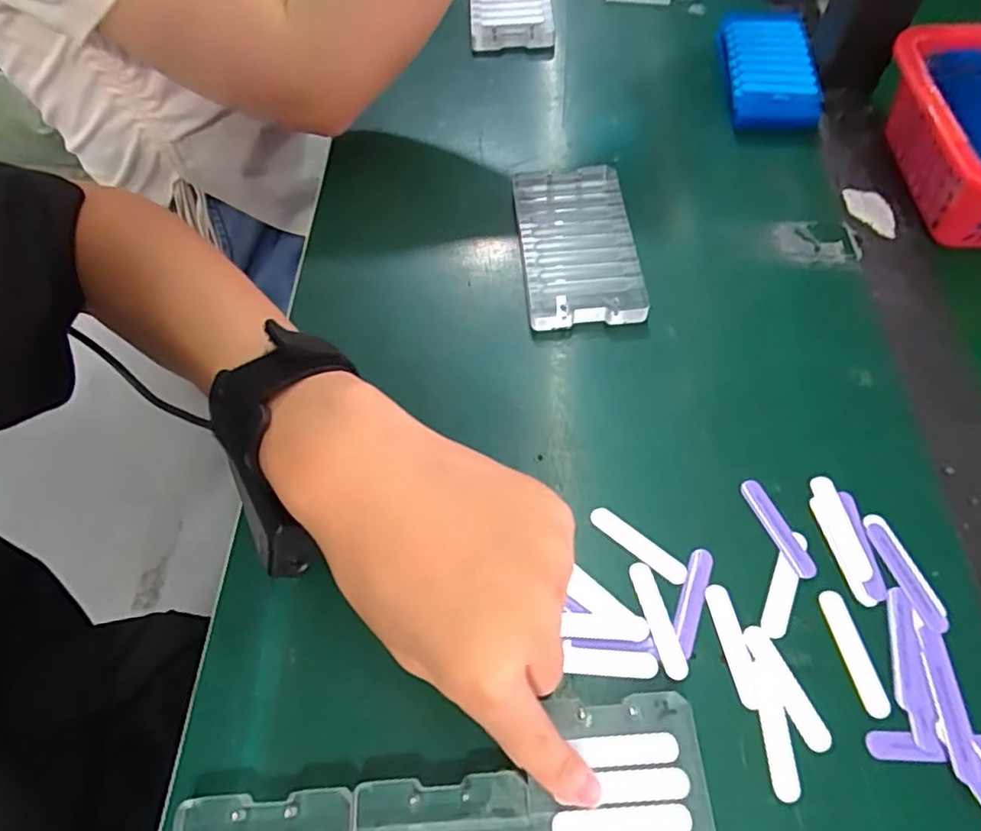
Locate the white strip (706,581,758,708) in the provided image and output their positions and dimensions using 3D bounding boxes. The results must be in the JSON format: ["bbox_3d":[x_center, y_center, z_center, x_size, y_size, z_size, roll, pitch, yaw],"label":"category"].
[{"bbox_3d":[0.106,0.099,0.265,0.011,0.004,0.050,-9,61,-3],"label":"white strip"}]

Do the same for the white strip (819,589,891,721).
[{"bbox_3d":[0.157,0.102,0.263,0.012,0.004,0.051,-10,61,-4],"label":"white strip"}]

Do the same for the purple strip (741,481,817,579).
[{"bbox_3d":[0.137,0.053,0.290,0.010,0.004,0.050,-21,62,-10],"label":"purple strip"}]

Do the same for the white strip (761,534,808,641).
[{"bbox_3d":[0.135,0.076,0.277,0.011,0.004,0.051,23,64,14],"label":"white strip"}]

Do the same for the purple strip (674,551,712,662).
[{"bbox_3d":[0.092,0.083,0.275,0.010,0.004,0.048,17,62,11],"label":"purple strip"}]

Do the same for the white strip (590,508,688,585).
[{"bbox_3d":[0.070,0.061,0.290,0.051,0.004,0.010,36,68,20],"label":"white strip"}]

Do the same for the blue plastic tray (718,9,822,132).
[{"bbox_3d":[0.203,-0.255,0.448,0.060,0.021,0.122,3,61,3],"label":"blue plastic tray"}]

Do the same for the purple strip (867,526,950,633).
[{"bbox_3d":[0.189,0.072,0.276,0.010,0.004,0.050,-17,61,-8],"label":"purple strip"}]

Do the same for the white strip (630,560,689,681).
[{"bbox_3d":[0.075,0.091,0.273,0.011,0.004,0.050,-13,61,-6],"label":"white strip"}]

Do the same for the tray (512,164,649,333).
[{"bbox_3d":[0.053,-0.107,0.378,0.068,0.012,0.119,-5,61,-1],"label":"tray"}]

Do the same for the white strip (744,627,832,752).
[{"bbox_3d":[0.125,0.114,0.257,0.012,0.004,0.050,-22,62,-10],"label":"white strip"}]

